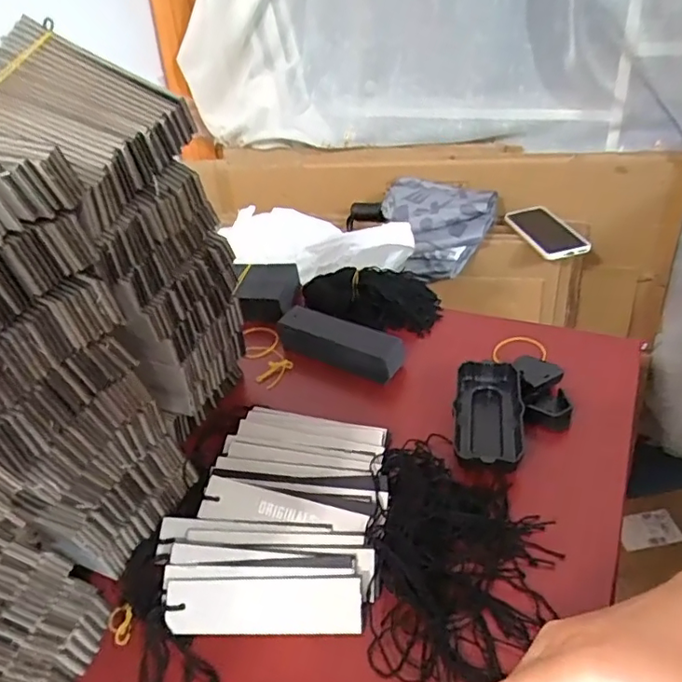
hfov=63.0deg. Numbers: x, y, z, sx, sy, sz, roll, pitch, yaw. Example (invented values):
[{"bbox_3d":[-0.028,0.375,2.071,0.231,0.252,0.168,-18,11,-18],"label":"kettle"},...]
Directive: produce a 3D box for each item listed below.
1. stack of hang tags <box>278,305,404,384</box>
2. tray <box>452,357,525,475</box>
[{"bbox_3d":[-0.002,0.002,0.547,0.138,0.038,0.037,17,45,30],"label":"stack of hang tags"},{"bbox_3d":[0.122,0.062,0.458,0.053,0.027,0.115,0,38,12],"label":"tray"}]

